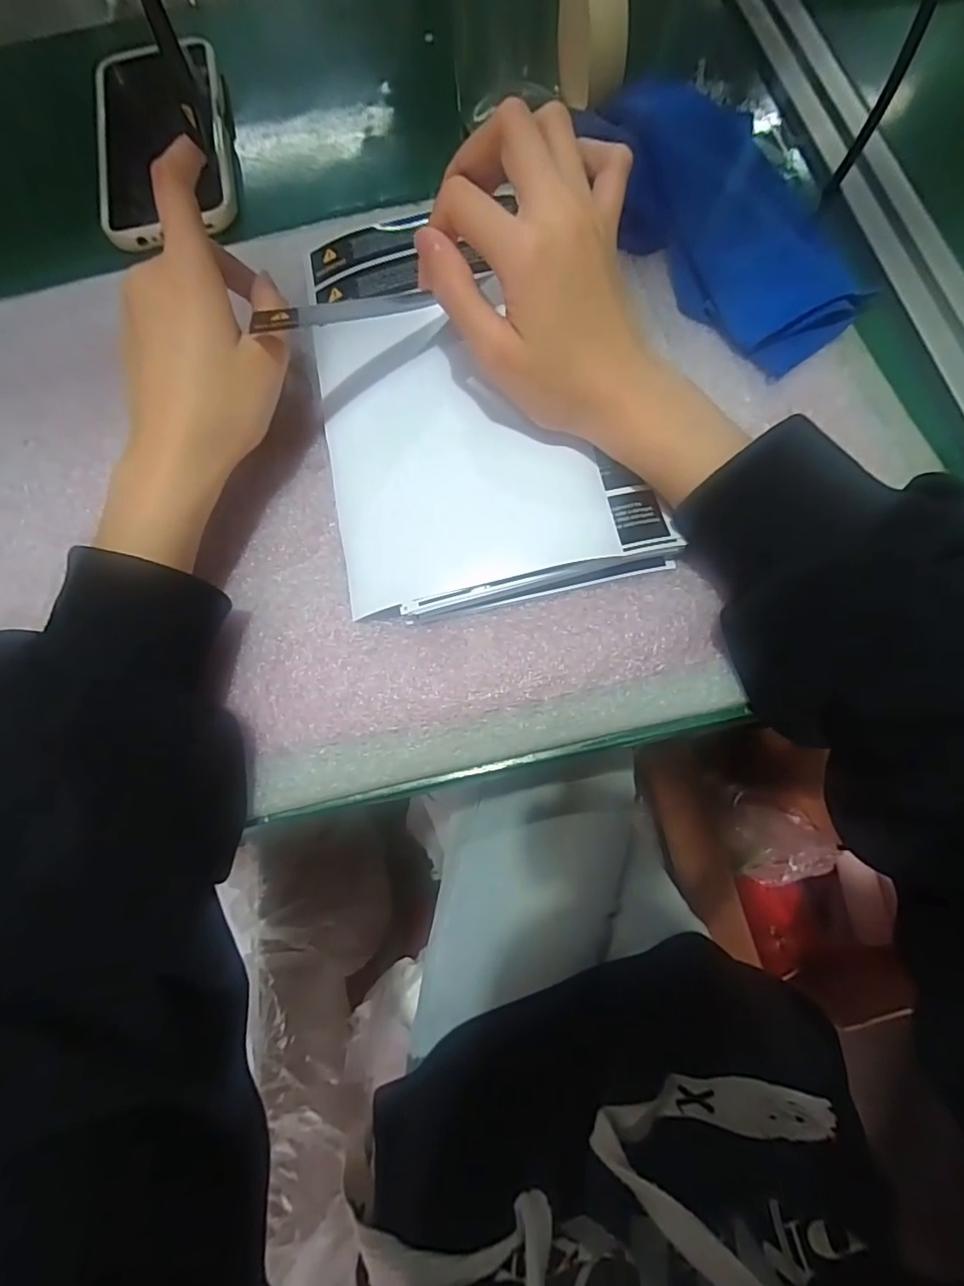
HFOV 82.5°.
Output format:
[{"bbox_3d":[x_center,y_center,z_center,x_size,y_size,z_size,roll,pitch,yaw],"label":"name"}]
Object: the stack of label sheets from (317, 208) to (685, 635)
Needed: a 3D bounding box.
[{"bbox_3d":[-0.007,-0.125,0.281,0.149,0.022,0.218,-11,75,-1],"label":"stack of label sheets"}]

